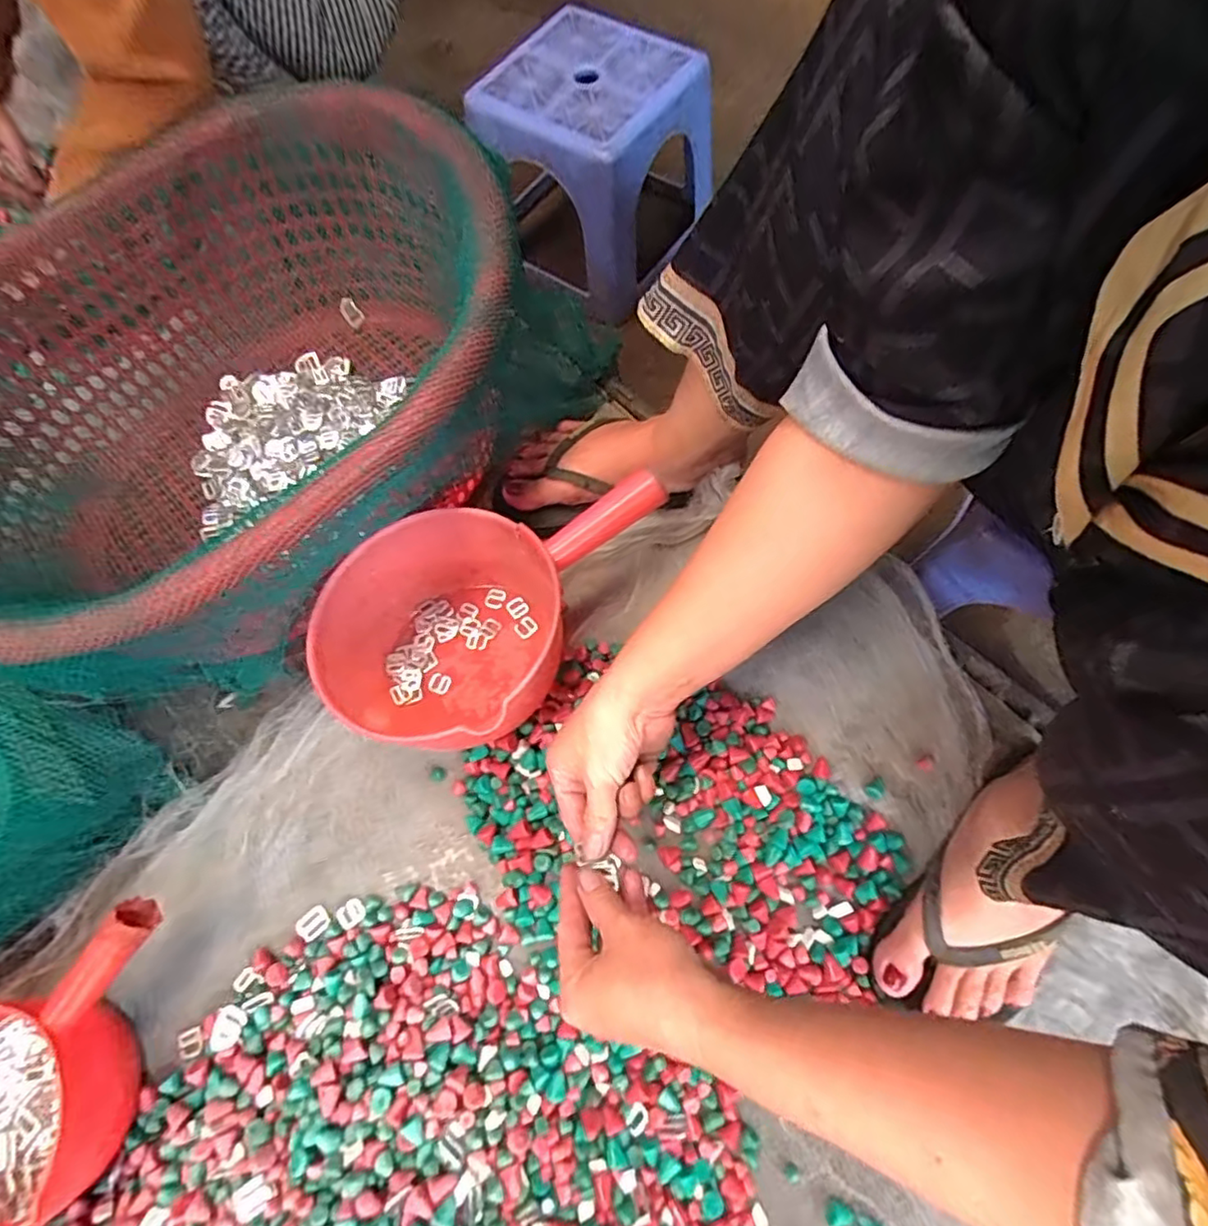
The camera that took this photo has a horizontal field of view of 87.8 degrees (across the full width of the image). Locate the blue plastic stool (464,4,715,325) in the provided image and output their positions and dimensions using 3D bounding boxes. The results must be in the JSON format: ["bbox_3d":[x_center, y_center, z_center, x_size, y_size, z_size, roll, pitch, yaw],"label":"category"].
[{"bbox_3d":[-0.013,-0.570,0.812,0.219,0.216,0.245,27,72,12],"label":"blue plastic stool"}]

